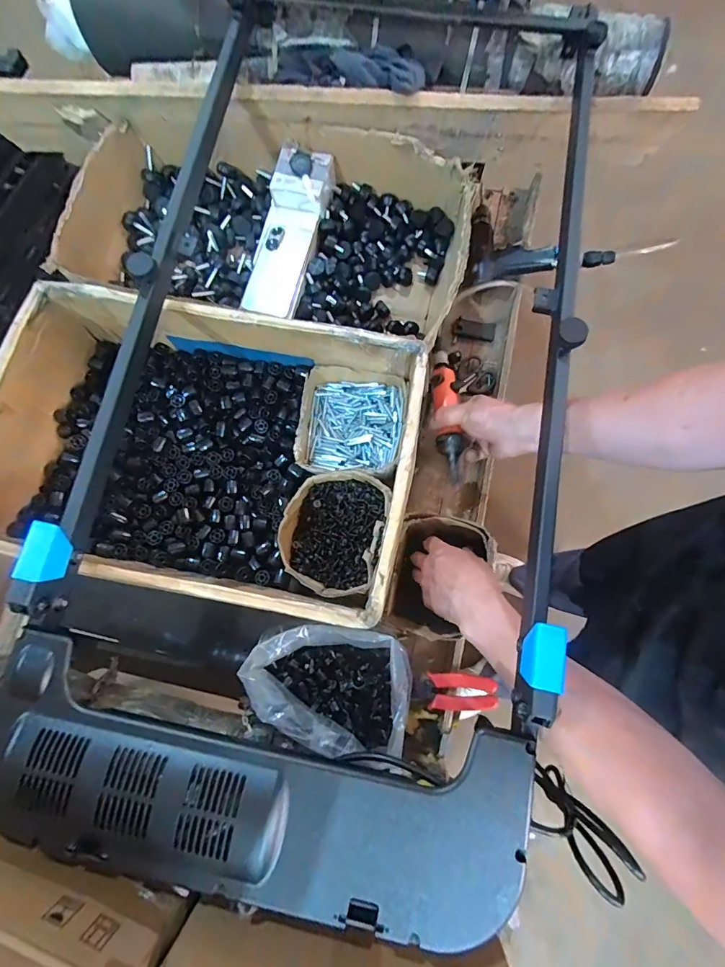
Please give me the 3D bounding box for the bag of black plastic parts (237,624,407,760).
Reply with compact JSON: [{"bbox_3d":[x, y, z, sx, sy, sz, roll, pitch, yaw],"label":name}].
[{"bbox_3d":[-0.036,0.222,0.467,0.179,0.073,0.121,6,78,3],"label":"bag of black plastic parts"}]

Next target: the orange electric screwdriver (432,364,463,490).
[{"bbox_3d":[0.125,-0.097,0.622,0.035,0.038,0.200,1,68,2],"label":"orange electric screwdriver"}]

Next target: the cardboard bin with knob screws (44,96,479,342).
[{"bbox_3d":[-0.142,-0.408,0.673,0.600,0.145,0.292,10,78,4],"label":"cardboard bin with knob screws"}]

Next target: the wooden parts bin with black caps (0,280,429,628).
[{"bbox_3d":[-0.202,-0.040,0.566,0.518,0.158,0.338,10,78,4],"label":"wooden parts bin with black caps"}]

